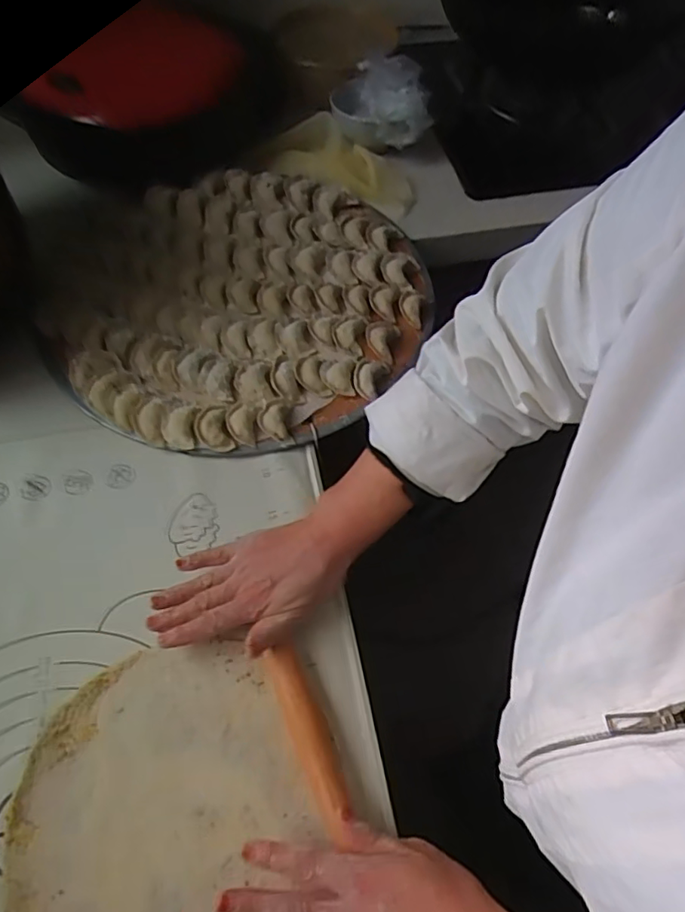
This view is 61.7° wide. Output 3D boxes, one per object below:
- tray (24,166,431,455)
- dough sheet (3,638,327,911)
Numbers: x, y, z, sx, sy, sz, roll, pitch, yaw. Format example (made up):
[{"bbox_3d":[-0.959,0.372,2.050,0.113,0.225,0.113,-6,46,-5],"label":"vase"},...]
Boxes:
[{"bbox_3d":[-0.116,-0.186,0.666,0.434,0.056,0.409,-15,58,-12],"label":"tray"},{"bbox_3d":[-0.124,0.259,0.400,0.198,0.007,0.229,-19,59,-15],"label":"dough sheet"}]

